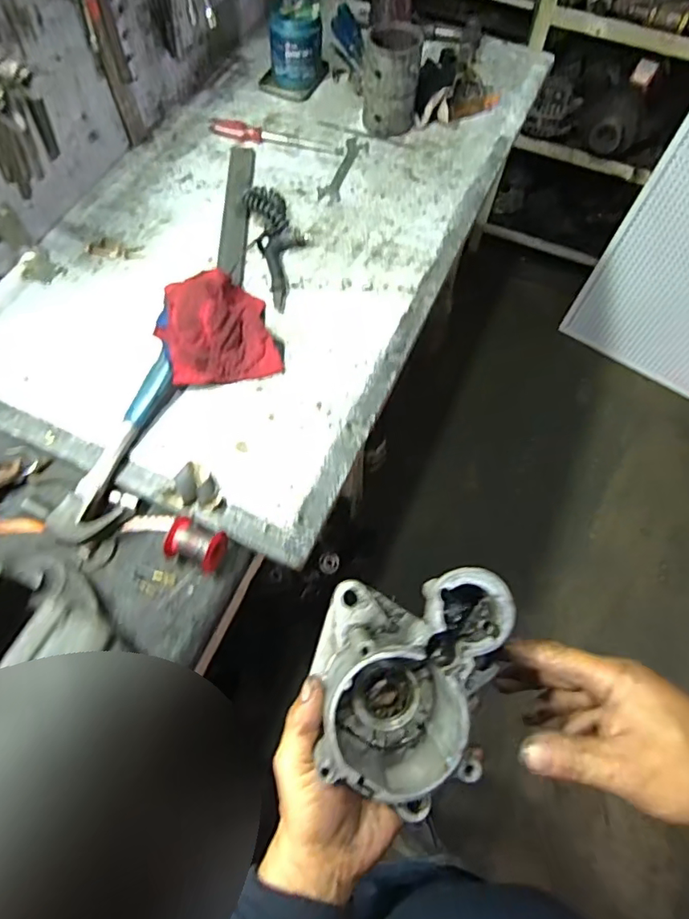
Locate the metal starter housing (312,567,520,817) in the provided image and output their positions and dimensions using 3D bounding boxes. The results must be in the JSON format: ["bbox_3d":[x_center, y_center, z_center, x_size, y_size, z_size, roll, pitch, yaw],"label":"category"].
[{"bbox_3d":[0.041,0.154,0.363,0.121,0.085,0.172,15,81,-2],"label":"metal starter housing"}]

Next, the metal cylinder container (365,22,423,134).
[{"bbox_3d":[0.081,-0.633,0.879,0.089,0.125,0.093,7,63,1],"label":"metal cylinder container"}]

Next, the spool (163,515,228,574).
[{"bbox_3d":[-0.174,0.098,0.608,0.064,0.040,0.058,22,64,8],"label":"spool"}]

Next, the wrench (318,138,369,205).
[{"bbox_3d":[-0.004,-0.485,0.885,0.046,0.008,0.163,19,64,7],"label":"wrench"}]

